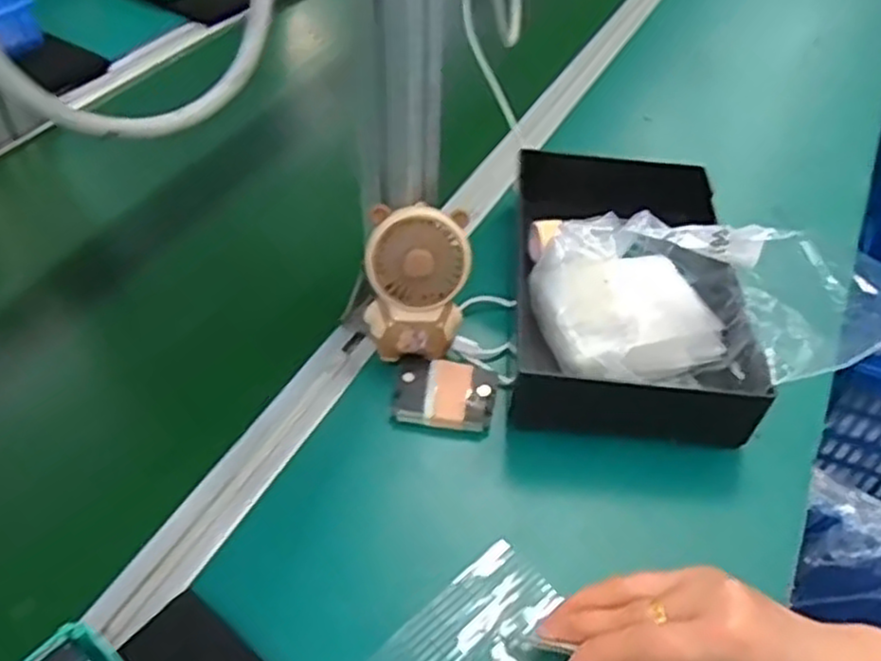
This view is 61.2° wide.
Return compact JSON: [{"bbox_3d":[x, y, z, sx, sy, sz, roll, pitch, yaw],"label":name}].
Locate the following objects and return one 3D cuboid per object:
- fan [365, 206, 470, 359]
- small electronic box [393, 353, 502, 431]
[{"bbox_3d":[-0.017,-0.035,0.524,0.067,0.104,0.050,2,15,-5],"label":"fan"},{"bbox_3d":[0.005,0.041,0.517,0.067,0.013,0.058,6,45,4],"label":"small electronic box"}]

